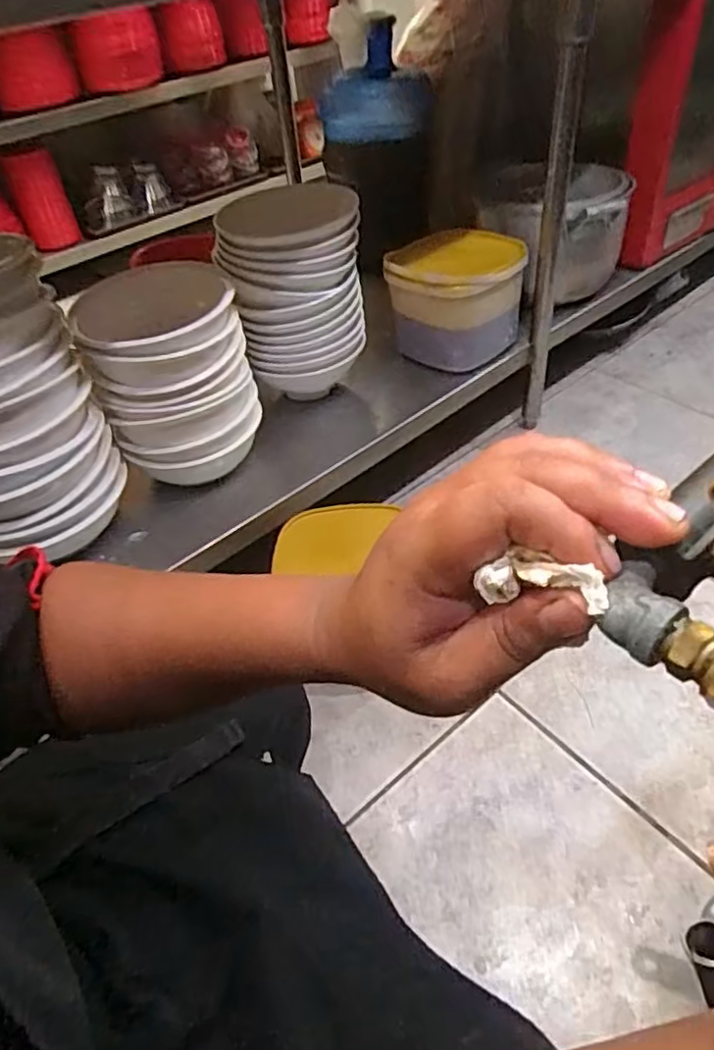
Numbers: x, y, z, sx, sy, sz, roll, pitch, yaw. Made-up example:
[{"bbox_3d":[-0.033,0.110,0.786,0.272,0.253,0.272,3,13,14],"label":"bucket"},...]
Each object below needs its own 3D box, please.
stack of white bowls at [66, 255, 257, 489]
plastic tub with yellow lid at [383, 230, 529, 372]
[{"bbox_3d":[-0.268,-0.215,0.962,0.211,0.263,0.210,-14,45,-7],"label":"stack of white bowls"},{"bbox_3d":[0.179,-0.420,1.176,0.232,0.170,0.203,0,45,8],"label":"plastic tub with yellow lid"}]

